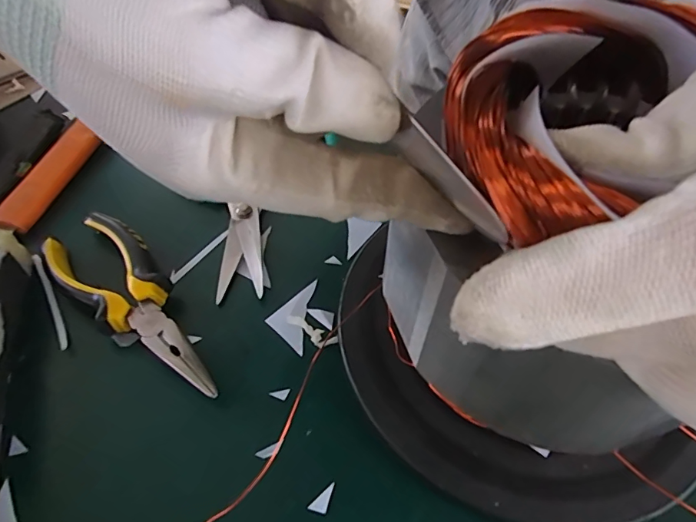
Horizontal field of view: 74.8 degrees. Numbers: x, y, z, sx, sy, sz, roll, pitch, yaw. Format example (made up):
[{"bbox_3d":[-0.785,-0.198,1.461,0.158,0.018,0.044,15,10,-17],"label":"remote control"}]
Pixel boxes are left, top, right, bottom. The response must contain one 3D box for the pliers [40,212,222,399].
[{"bbox_3d":[-0.117,0.022,0.259,0.149,0.021,0.047,33,59,23],"label":"pliers"}]

